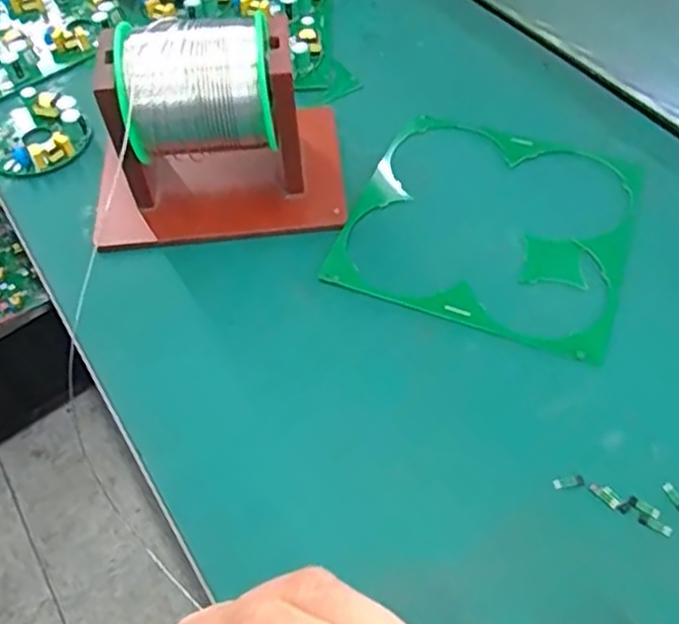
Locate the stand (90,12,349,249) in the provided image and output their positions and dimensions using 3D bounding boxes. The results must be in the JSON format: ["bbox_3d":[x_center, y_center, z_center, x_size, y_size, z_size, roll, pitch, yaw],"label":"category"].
[{"bbox_3d":[-0.065,-0.101,0.365,0.130,0.101,0.091,-7,55,-3],"label":"stand"}]

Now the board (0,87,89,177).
[{"bbox_3d":[-0.193,-0.113,0.424,0.062,0.015,0.058,-1,55,1],"label":"board"}]

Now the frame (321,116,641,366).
[{"bbox_3d":[0.084,-0.052,0.377,0.145,0.004,0.149,17,57,14],"label":"frame"}]

